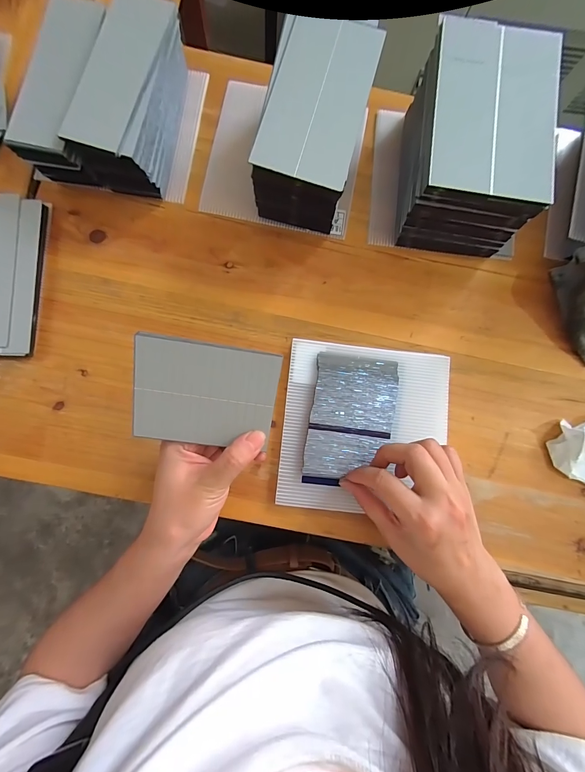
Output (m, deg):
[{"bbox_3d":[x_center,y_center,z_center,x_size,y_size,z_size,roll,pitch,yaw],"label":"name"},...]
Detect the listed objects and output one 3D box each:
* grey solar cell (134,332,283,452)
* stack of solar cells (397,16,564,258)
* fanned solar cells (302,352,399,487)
[{"bbox_3d":[-0.064,0.007,0.251,0.100,0.004,0.077,8,108,-7],"label":"grey solar cell"},{"bbox_3d":[0.168,-0.229,0.331,0.105,0.093,0.163,7,83,-3],"label":"stack of solar cells"},{"bbox_3d":[0.057,0.032,0.326,0.079,0.007,0.125,9,83,-2],"label":"fanned solar cells"}]

